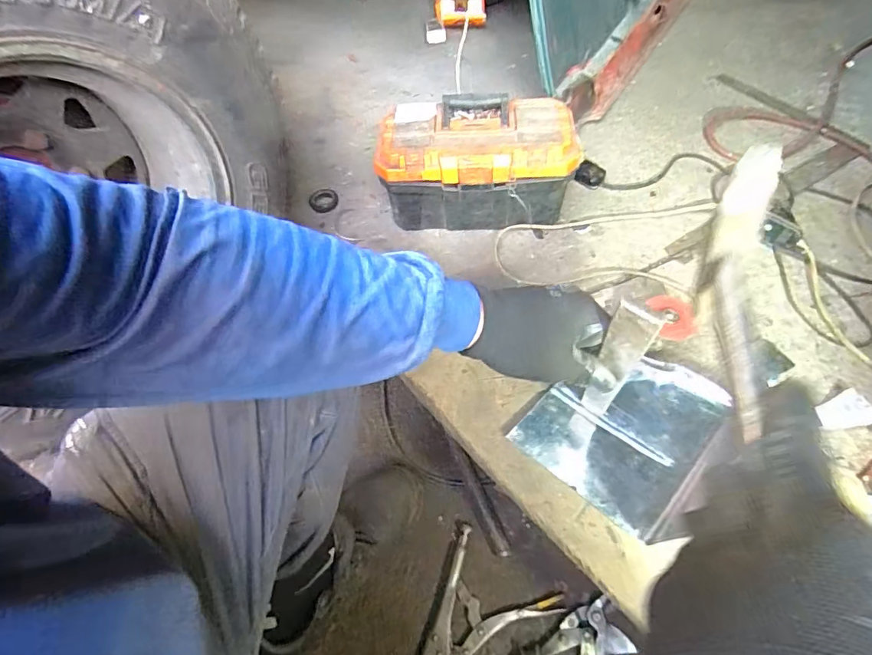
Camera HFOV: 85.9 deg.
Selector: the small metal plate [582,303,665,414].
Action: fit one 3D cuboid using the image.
[{"bbox_3d":[0.158,0.035,0.416,0.032,0.170,0.011,31,66,22],"label":"small metal plate"}]

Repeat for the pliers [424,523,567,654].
[{"bbox_3d":[0.037,0.395,0.622,0.153,0.026,0.191,37,67,24],"label":"pliers"}]

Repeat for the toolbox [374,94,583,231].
[{"bbox_3d":[0.084,-0.322,0.972,0.372,0.205,0.187,3,58,6],"label":"toolbox"}]

